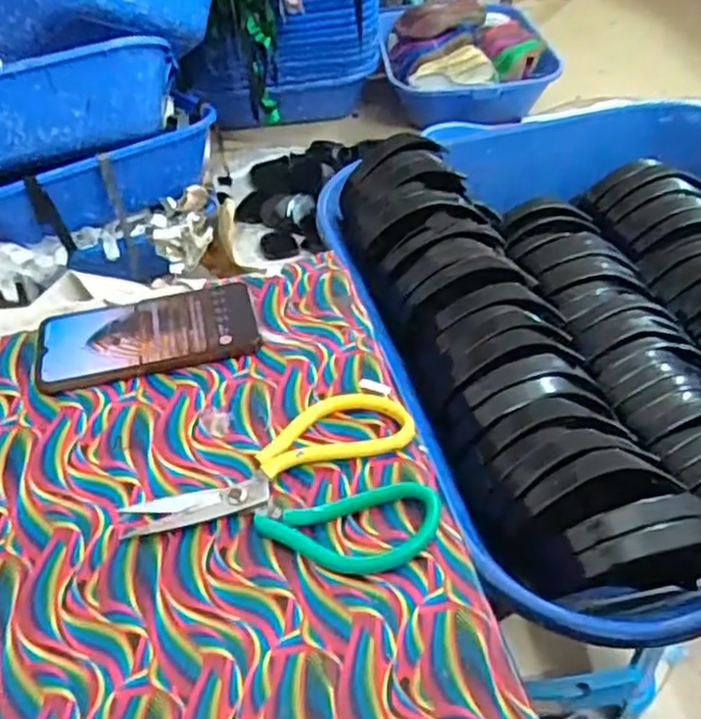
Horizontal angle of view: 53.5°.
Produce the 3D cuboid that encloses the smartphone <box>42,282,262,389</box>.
[{"bbox_3d":[-0.153,-0.022,0.526,0.159,0.008,0.081,-12,47,-8],"label":"smartphone"}]

